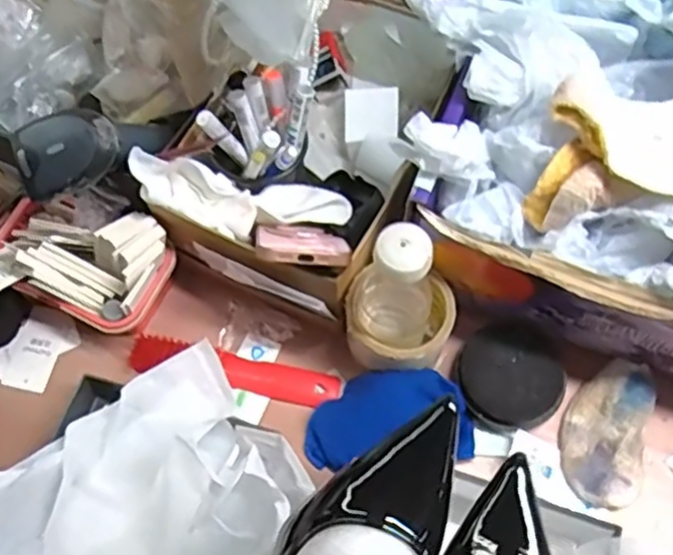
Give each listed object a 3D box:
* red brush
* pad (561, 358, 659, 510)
[{"bbox_3d":[-0.091,0.082,0.613,0.191,0.023,0.034,8,65,6],"label":"red brush"},{"bbox_3d":[0.228,0.129,0.577,0.065,0.015,0.120,10,72,25],"label":"pad"}]

